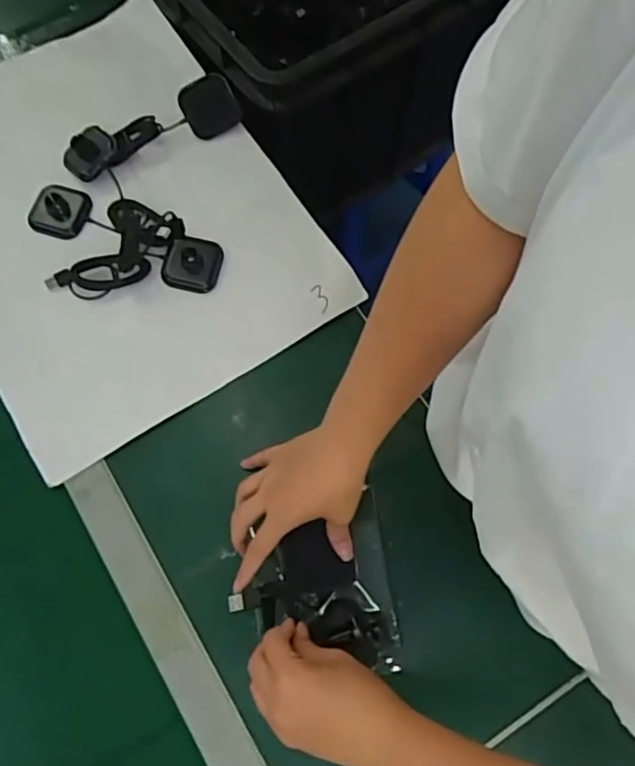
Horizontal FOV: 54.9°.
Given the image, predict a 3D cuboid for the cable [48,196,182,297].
[{"bbox_3d":[-0.214,-0.140,0.645,0.086,0.029,0.131,32,73,10],"label":"cable"}]

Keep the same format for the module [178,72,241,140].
[{"bbox_3d":[-0.124,-0.317,0.699,0.061,0.011,0.060,-31,111,-7],"label":"module"}]

